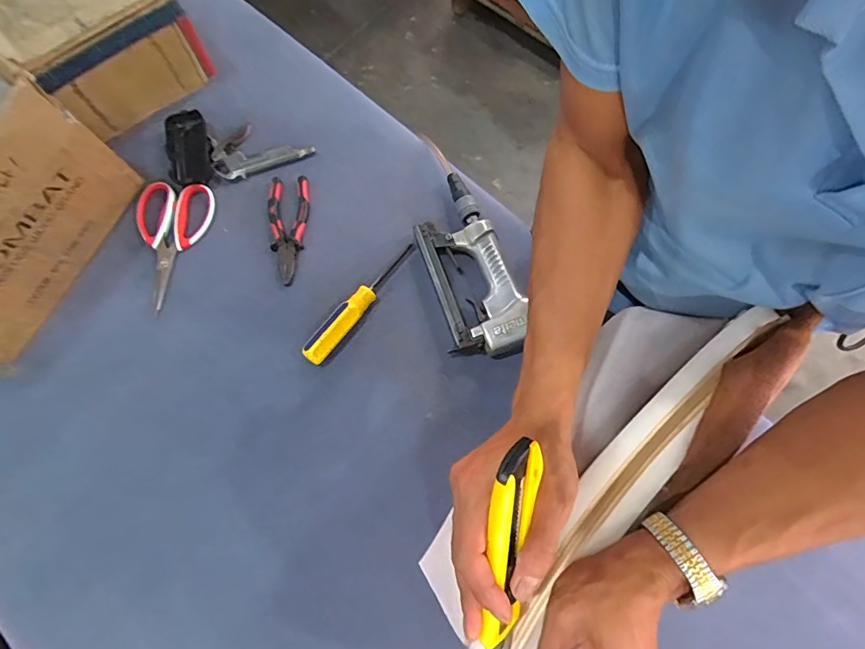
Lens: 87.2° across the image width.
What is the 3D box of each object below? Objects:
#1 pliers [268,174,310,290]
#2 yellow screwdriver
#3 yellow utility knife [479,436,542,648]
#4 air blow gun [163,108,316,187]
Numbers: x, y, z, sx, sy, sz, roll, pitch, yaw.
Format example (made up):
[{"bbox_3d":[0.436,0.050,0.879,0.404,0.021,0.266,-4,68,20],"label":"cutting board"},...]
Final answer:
[{"bbox_3d":[-0.194,-0.128,0.603,0.054,0.017,0.152,-1,72,0],"label":"pliers"},{"bbox_3d":[-0.091,-0.033,0.579,0.030,0.027,0.196,36,75,11],"label":"yellow screwdriver"},{"bbox_3d":[0.048,0.156,0.296,0.028,0.022,0.165,6,98,2],"label":"yellow utility knife"},{"bbox_3d":[-0.280,-0.261,0.646,0.192,0.027,0.117,-16,72,-5],"label":"air blow gun"}]

